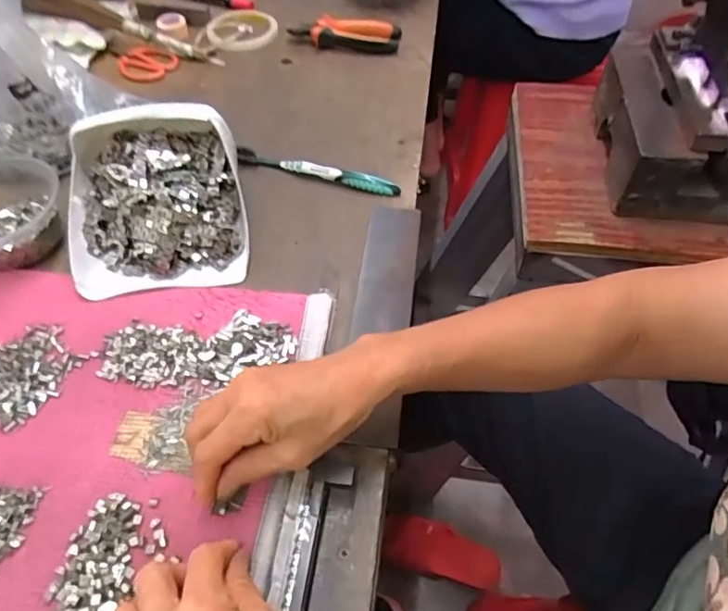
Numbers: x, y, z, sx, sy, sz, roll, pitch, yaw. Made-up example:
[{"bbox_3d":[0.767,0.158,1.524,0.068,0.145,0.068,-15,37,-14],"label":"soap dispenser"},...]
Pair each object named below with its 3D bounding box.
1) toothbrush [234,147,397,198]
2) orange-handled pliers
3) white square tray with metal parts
[{"bbox_3d":[-0.049,-0.142,0.575,0.178,0.012,0.015,14,54,10],"label":"toothbrush"},{"bbox_3d":[-0.026,-0.373,0.746,0.147,0.030,0.044,1,53,1],"label":"orange-handled pliers"},{"bbox_3d":[-0.193,-0.101,0.511,0.157,0.048,0.182,-7,80,-7],"label":"white square tray with metal parts"}]

